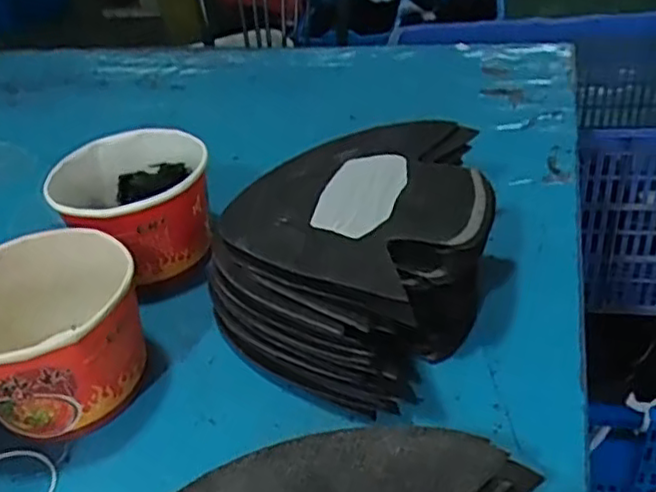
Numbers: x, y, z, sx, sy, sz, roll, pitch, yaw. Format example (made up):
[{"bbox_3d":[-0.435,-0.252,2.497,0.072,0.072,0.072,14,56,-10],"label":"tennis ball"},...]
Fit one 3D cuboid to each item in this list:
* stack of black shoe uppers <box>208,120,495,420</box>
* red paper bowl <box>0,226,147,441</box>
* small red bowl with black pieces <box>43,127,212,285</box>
[{"bbox_3d":[0.029,-0.001,0.461,0.156,0.089,0.214,18,43,31],"label":"stack of black shoe uppers"},{"bbox_3d":[-0.174,0.057,0.420,0.110,0.082,0.108,-5,36,3],"label":"red paper bowl"},{"bbox_3d":[-0.148,-0.029,0.528,0.110,0.083,0.110,-5,36,3],"label":"small red bowl with black pieces"}]

